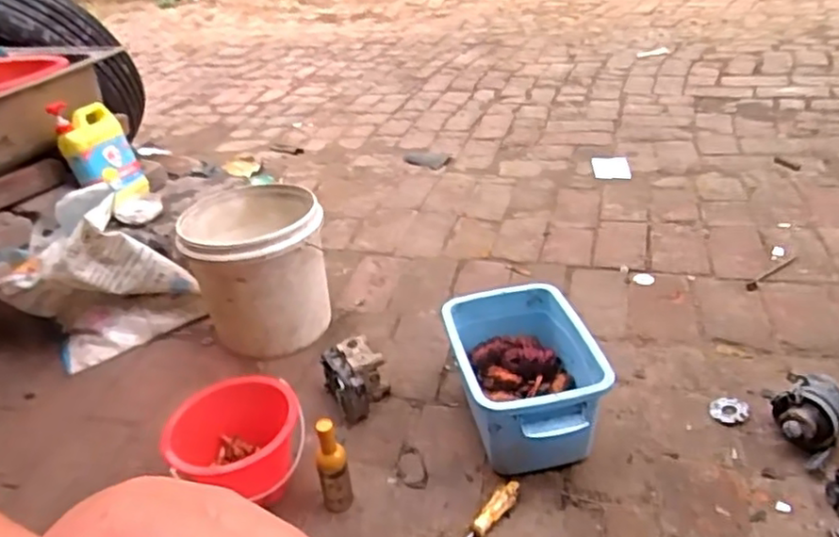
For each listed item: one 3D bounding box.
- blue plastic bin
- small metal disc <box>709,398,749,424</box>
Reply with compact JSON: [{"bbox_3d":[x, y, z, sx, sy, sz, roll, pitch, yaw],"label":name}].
[{"bbox_3d":[0.157,0.171,0.994,0.196,0.164,0.306,-10,32,-5],"label":"blue plastic bin"},{"bbox_3d":[0.475,0.218,0.983,0.052,0.013,0.052,-5,32,3],"label":"small metal disc"}]

